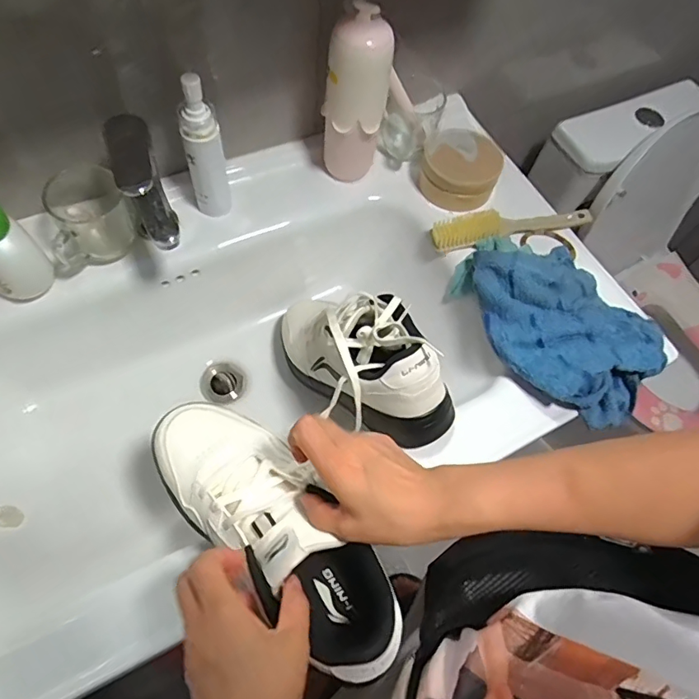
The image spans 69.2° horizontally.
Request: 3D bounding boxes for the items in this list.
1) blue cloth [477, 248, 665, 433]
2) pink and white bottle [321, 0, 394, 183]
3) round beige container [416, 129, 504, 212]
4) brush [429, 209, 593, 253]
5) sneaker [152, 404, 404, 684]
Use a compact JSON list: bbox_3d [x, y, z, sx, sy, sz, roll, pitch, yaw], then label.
[{"bbox_3d":[0.246,-0.036,0.594,0.162,0.060,0.252,-24,68,-17],"label":"blue cloth"},{"bbox_3d":[0.008,-0.294,0.620,0.075,0.209,0.059,7,63,-3],"label":"pink and white bottle"},{"bbox_3d":[0.150,-0.245,0.693,0.103,0.048,0.111,3,63,-5],"label":"round beige container"},{"bbox_3d":[0.217,-0.167,0.664,0.218,0.037,0.033,-9,64,-11],"label":"brush"},{"bbox_3d":[-0.065,0.140,0.420,0.265,0.093,0.088,41,69,20],"label":"sneaker"}]

